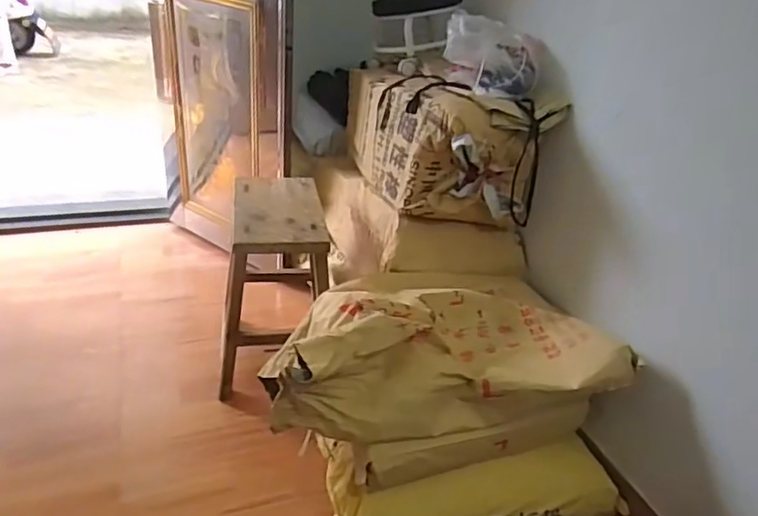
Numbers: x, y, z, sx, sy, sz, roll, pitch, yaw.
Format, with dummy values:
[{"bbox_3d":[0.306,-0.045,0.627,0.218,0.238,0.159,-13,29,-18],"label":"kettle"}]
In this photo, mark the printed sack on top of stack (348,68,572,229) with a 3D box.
[{"bbox_3d":[0.167,-0.351,1.594,0.361,0.298,0.668,-5,32,-19],"label":"printed sack on top of stack"}]

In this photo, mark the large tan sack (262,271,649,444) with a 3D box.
[{"bbox_3d":[0.125,0.128,1.205,0.696,0.217,0.451,-4,32,-17],"label":"large tan sack"}]

